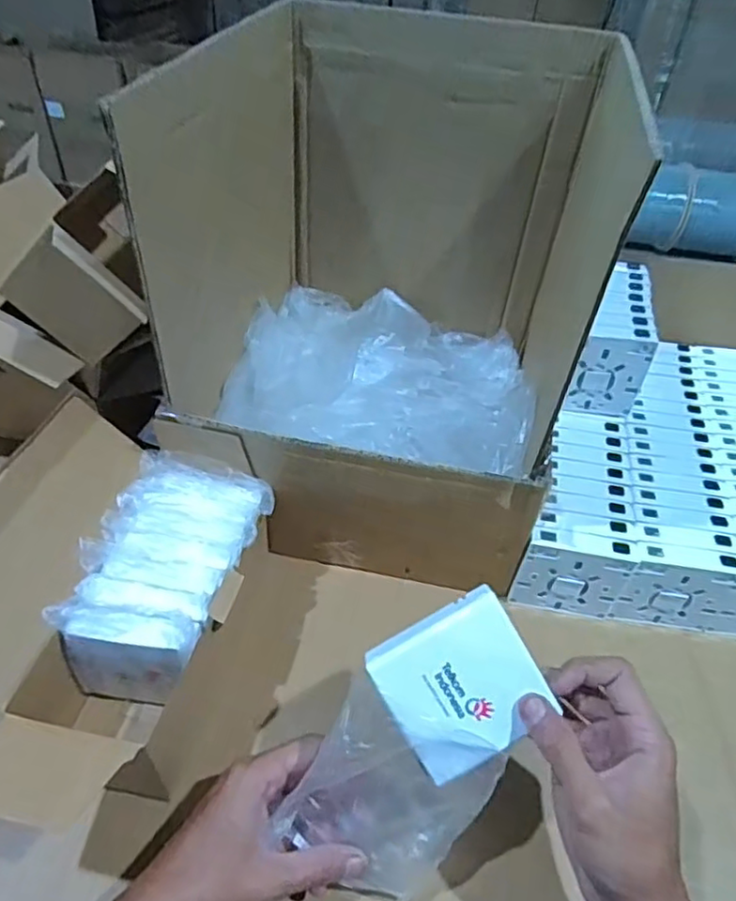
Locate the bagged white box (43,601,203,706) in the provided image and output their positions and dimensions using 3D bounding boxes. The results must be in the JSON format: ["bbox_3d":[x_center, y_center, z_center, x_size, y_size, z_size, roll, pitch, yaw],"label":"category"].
[{"bbox_3d":[-0.160,0.146,0.433,0.093,0.099,0.033,9,41,9],"label":"bagged white box"}]

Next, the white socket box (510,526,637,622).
[{"bbox_3d":[0.172,0.106,0.531,0.085,0.088,0.022,8,41,7],"label":"white socket box"}]

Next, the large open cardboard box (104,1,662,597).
[{"bbox_3d":[0.031,-0.123,0.550,0.298,0.363,0.316,9,41,8],"label":"large open cardboard box"}]

